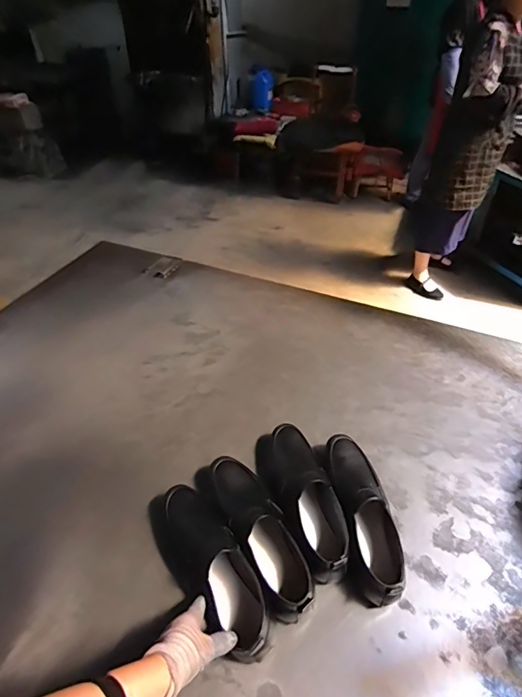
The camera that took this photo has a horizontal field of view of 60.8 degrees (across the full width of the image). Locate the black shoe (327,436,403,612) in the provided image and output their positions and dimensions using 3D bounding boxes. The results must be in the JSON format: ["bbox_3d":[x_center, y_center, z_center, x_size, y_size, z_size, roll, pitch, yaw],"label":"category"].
[{"bbox_3d":[0.169,0.273,0.763,0.085,0.084,0.289,-4,43,-4],"label":"black shoe"}]

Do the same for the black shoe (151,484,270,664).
[{"bbox_3d":[-0.089,0.335,0.706,0.108,0.087,0.291,-30,48,-28],"label":"black shoe"}]

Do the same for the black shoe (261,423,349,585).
[{"bbox_3d":[0.069,0.249,0.763,0.101,0.079,0.278,-13,44,-13],"label":"black shoe"}]

